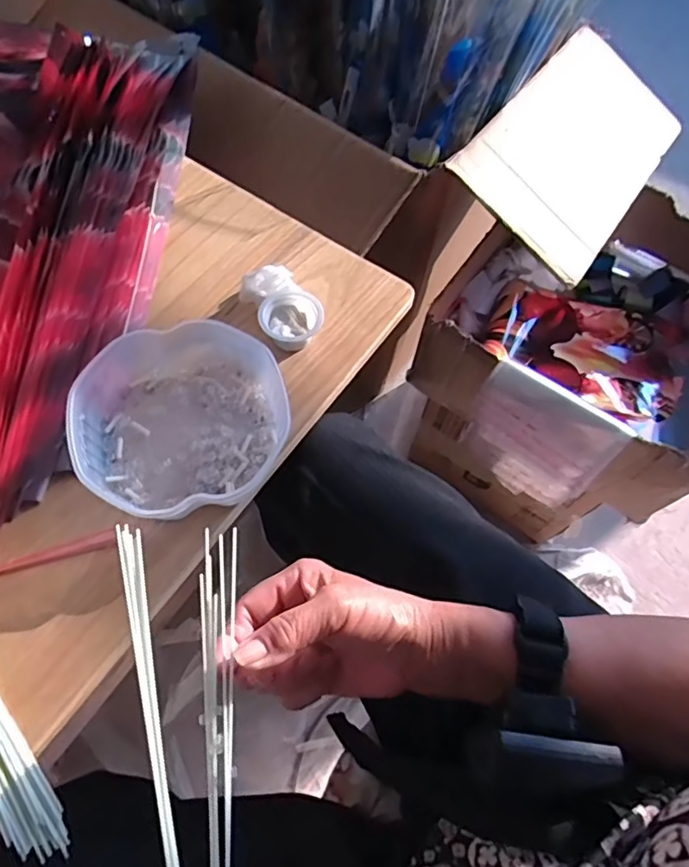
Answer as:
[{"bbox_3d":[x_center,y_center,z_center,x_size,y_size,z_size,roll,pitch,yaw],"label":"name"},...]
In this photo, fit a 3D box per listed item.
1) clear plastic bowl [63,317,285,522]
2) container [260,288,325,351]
[{"bbox_3d":[-0.123,-0.010,0.426,0.151,0.045,0.153,1,64,-3],"label":"clear plastic bowl"},{"bbox_3d":[-0.049,-0.099,0.487,0.052,0.027,0.047,-41,73,-20],"label":"container"}]

